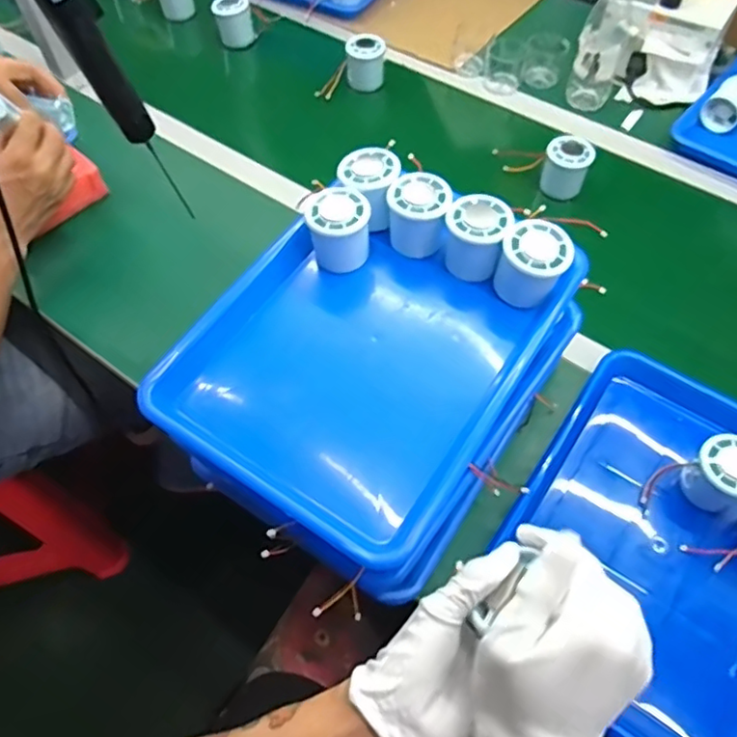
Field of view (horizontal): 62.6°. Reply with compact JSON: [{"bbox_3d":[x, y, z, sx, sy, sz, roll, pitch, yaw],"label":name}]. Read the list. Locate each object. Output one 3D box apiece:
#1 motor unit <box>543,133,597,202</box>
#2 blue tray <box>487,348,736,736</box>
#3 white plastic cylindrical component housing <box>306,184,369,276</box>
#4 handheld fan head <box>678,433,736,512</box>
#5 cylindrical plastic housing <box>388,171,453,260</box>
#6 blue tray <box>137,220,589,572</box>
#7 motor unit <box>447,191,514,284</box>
[{"bbox_3d":[0.258,-0.260,0.786,0.058,0.063,0.053,24,61,17],"label":"motor unit"},{"bbox_3d":[0.269,0.160,0.545,0.243,0.052,0.319,33,64,21],"label":"blue tray"},{"bbox_3d":[-0.026,-0.128,0.557,0.055,0.057,0.050,-1,57,2],"label":"white plastic cylindrical component housing"},{"bbox_3d":[0.322,0.095,0.546,0.056,0.042,0.055,-1,57,2],"label":"handheld fan head"},{"bbox_3d":[0.048,-0.142,0.564,0.057,0.058,0.052,-1,57,2],"label":"cylindrical plastic housing"},{"bbox_3d":[0.002,-0.014,0.534,0.253,0.064,0.318,28,63,19],"label":"blue tray"},{"bbox_3d":[0.098,-0.118,0.545,0.052,0.053,0.054,11,58,9],"label":"motor unit"}]

